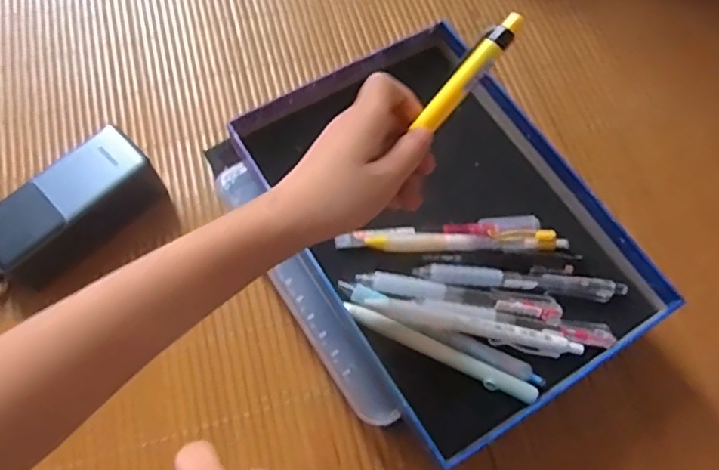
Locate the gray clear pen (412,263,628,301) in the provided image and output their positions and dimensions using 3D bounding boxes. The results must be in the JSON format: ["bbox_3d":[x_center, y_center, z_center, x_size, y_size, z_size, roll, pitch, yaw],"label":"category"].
[{"bbox_3d":[0.107,0.031,0.387,0.138,0.013,0.014,4,67,2],"label":"gray clear pen"}]

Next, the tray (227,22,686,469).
[{"bbox_3d":[0.060,-0.015,0.398,0.191,0.030,0.265,-30,70,-12],"label":"tray"}]

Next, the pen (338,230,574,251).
[{"bbox_3d":[0.064,0.005,0.392,0.154,0.015,0.013,-2,67,0],"label":"pen"}]

